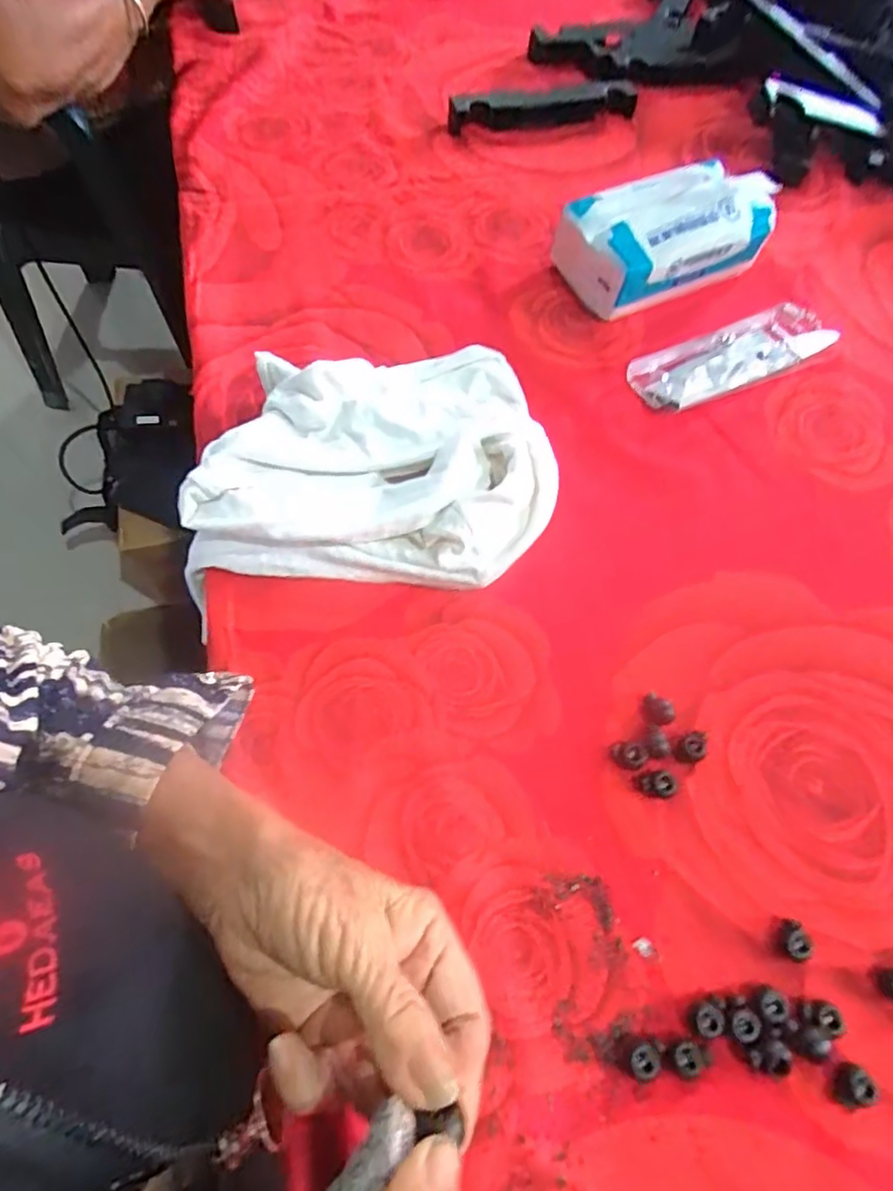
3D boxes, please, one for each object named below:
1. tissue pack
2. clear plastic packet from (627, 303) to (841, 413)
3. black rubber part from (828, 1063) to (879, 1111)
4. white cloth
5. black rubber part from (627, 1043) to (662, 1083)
[{"bbox_3d":[0.181,-0.301,0.482,0.168,0.079,0.085,-22,67,-12],"label":"tissue pack"},{"bbox_3d":[0.224,-0.190,0.459,0.166,0.020,0.057,-23,68,-12],"label":"clear plastic packet"},{"bbox_3d":[0.182,0.219,0.260,0.015,0.009,0.017,24,66,9],"label":"black rubber part"},{"bbox_3d":[-0.052,-0.084,0.379,0.242,0.048,0.177,-13,66,-8],"label":"white cloth"},{"bbox_3d":[0.091,0.213,0.266,0.015,0.008,0.014,1,65,-2],"label":"black rubber part"}]

